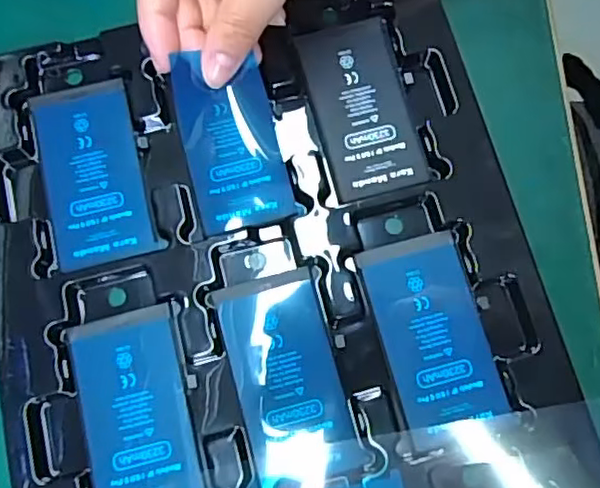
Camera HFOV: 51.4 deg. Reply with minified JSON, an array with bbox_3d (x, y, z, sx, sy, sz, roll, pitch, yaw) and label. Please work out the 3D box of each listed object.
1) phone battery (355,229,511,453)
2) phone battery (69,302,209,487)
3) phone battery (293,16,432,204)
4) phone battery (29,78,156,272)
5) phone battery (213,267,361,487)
[{"bbox_3d":[0.056,0.038,0.262,0.043,0.004,0.084,-15,76,-3],"label":"phone battery"},{"bbox_3d":[-0.066,0.069,0.255,0.044,0.004,0.083,-13,76,-2],"label":"phone battery"},{"bbox_3d":[0.027,-0.063,0.287,0.043,0.004,0.084,-13,76,-2],"label":"phone battery"},{"bbox_3d":[-0.094,-0.033,0.278,0.043,0.004,0.082,-14,76,-3],"label":"phone battery"},{"bbox_3d":[-0.006,0.056,0.261,0.043,0.006,0.085,-14,76,-3],"label":"phone battery"}]

